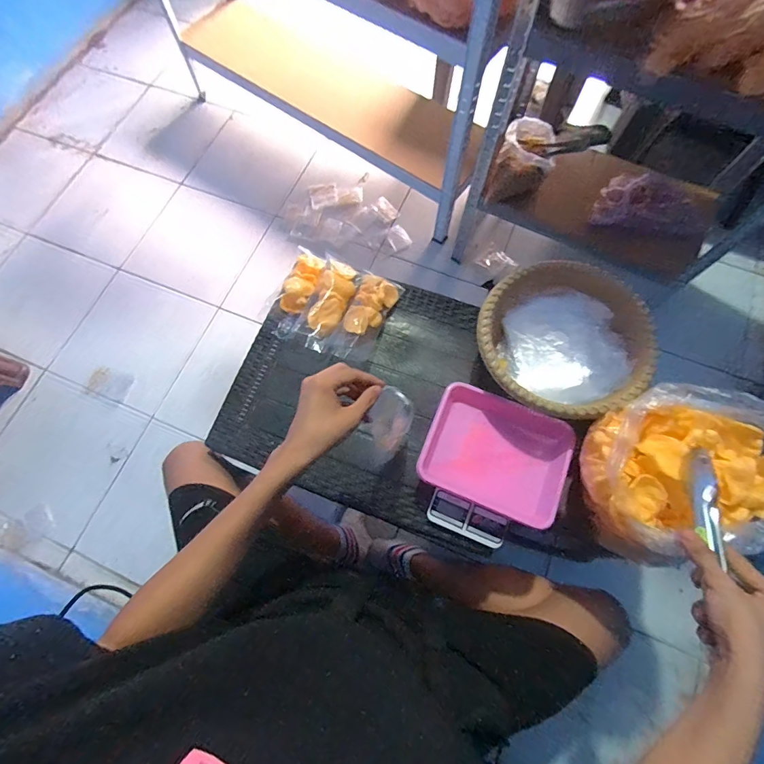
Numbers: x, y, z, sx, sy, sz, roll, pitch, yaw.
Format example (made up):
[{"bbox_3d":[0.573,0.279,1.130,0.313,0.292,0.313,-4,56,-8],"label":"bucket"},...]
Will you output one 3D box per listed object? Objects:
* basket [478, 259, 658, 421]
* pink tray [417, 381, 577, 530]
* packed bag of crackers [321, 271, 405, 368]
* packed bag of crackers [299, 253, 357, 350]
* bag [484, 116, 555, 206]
[{"bbox_3d":[0.297,-0.064,0.687,0.257,0.123,0.266,0,73,1],"label":"basket"},{"bbox_3d":[0.189,0.117,0.665,0.225,0.041,0.176,22,74,7],"label":"pink tray"},{"bbox_3d":[-0.032,-0.131,0.778,0.083,0.041,0.199,26,75,8],"label":"packed bag of crackers"},{"bbox_3d":[-0.107,-0.158,0.788,0.078,0.033,0.194,20,74,7],"label":"packed bag of crackers"},{"bbox_3d":[0.367,-0.577,1.033,0.137,0.132,0.175,17,73,6],"label":"bag"}]

